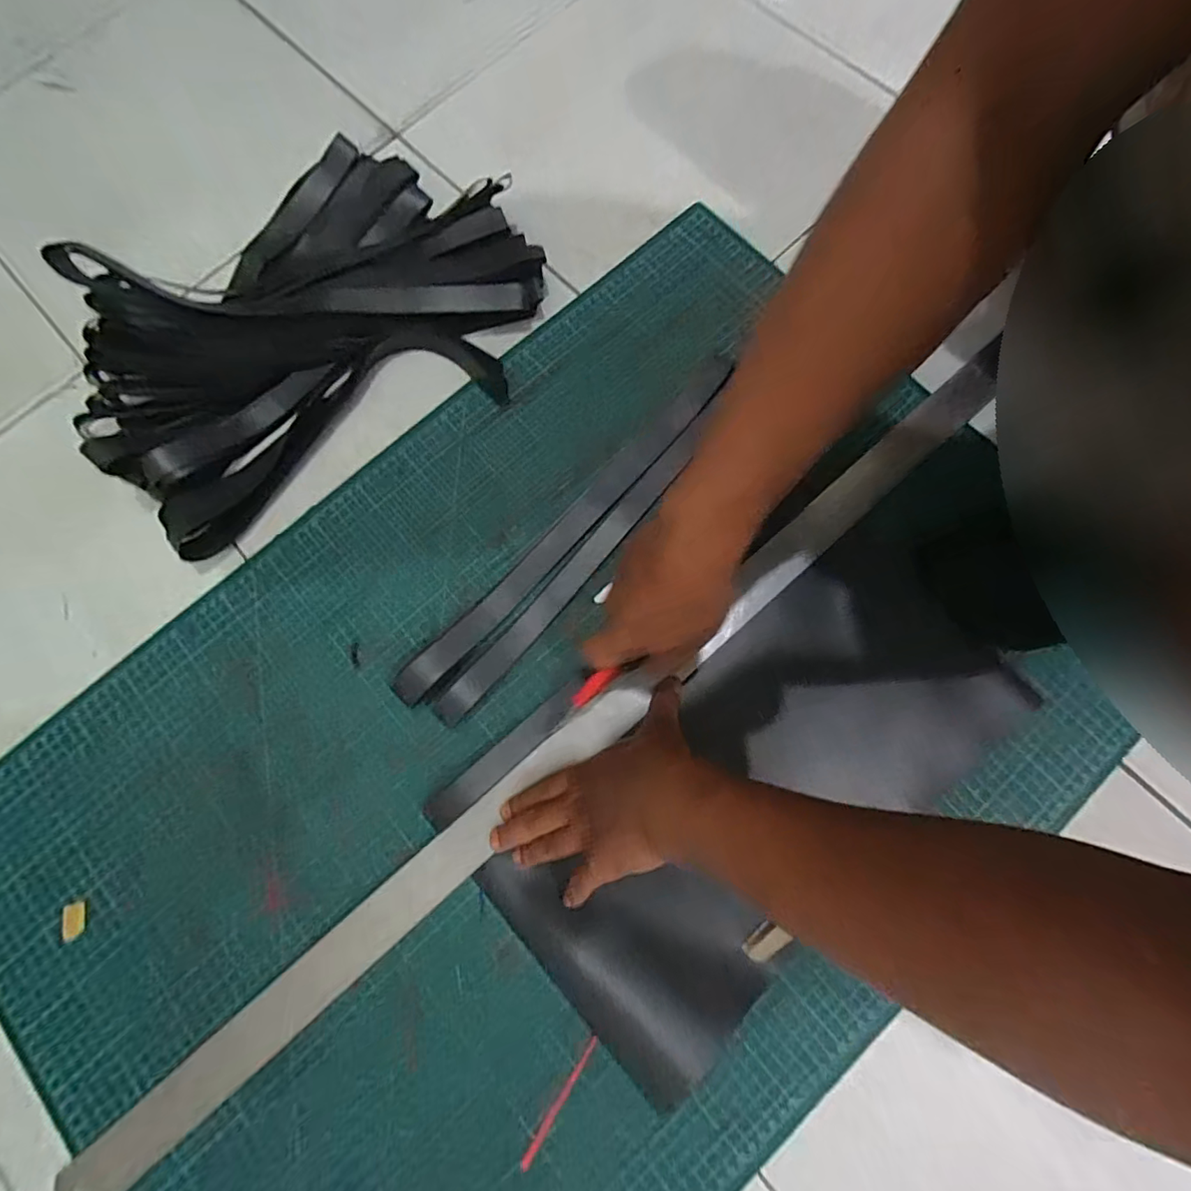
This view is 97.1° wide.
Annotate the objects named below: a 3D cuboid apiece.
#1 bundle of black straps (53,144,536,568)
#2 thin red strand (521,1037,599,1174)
[{"bbox_3d":[-0.267,-0.262,0.484,0.417,0.062,0.303,-35,79,-6],"label":"bundle of black straps"},{"bbox_3d":[-0.026,0.355,0.368,0.005,0.004,0.094,32,80,8],"label":"thin red strand"}]

